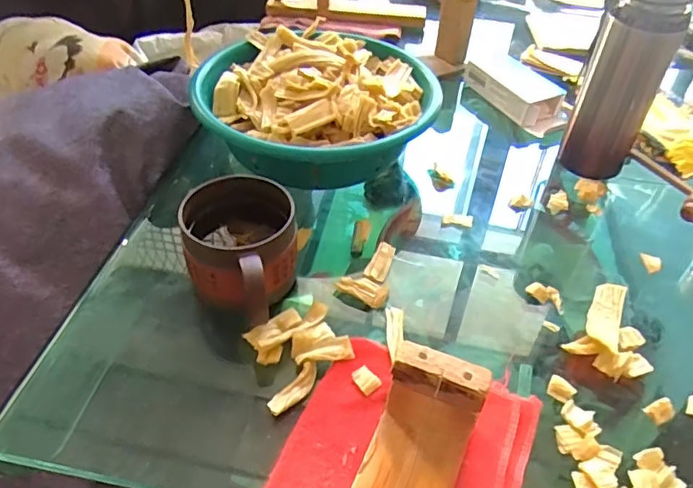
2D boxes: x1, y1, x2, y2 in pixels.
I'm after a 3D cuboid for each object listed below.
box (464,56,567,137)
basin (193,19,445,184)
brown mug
[{"bbox_3d":[0.231,-0.207,0.744,0.070,0.035,0.164,-18,48,-20],"label":"box"},{"bbox_3d":[-0.038,-0.158,0.626,0.247,0.086,0.245,1,45,-1],"label":"basin"},{"bbox_3d":[-0.087,0.010,0.475,0.091,0.079,0.123,-14,47,-17],"label":"brown mug"}]

